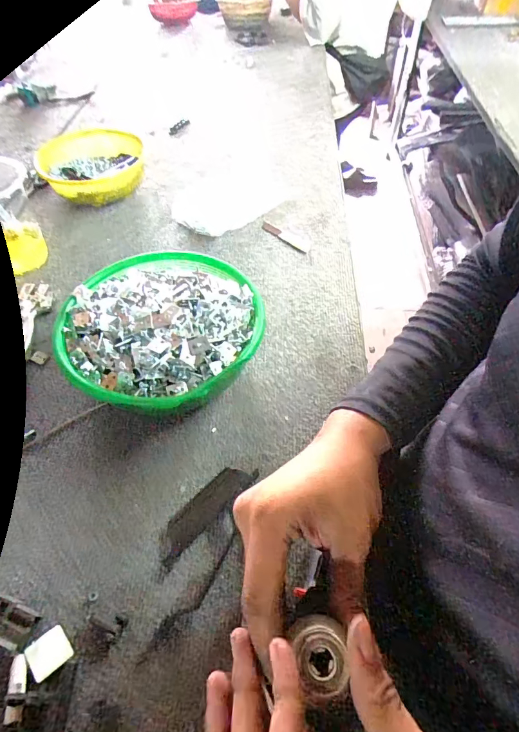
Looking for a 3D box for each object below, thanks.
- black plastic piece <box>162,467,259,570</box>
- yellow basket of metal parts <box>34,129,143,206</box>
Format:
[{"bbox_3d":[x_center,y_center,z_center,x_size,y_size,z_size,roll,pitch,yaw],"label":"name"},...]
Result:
[{"bbox_3d":[-0.055,0.141,0.405,0.032,0.008,0.117,36,62,25],"label":"black plastic piece"},{"bbox_3d":[-0.286,-0.337,0.706,0.172,0.060,0.173,-4,53,-2],"label":"yellow basket of metal parts"}]

